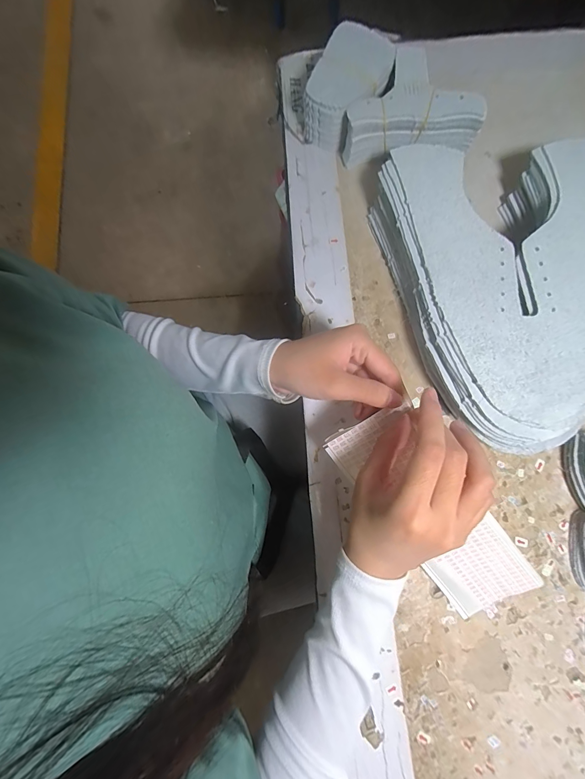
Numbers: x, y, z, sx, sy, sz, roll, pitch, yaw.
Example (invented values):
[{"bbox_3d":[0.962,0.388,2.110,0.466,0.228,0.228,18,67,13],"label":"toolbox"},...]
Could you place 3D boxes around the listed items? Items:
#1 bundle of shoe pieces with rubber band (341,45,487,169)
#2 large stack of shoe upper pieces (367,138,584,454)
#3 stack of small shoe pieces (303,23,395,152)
[{"bbox_3d":[0.120,-0.293,0.366,0.134,0.054,0.103,-1,80,1],"label":"bundle of shoe pieces with rubber band"},{"bbox_3d":[0.213,-0.100,0.331,0.202,0.054,0.286,-16,80,-2],"label":"large stack of shoe upper pieces"},{"bbox_3d":[0.060,-0.319,0.372,0.067,0.060,0.097,26,81,6],"label":"stack of small shoe pieces"}]

